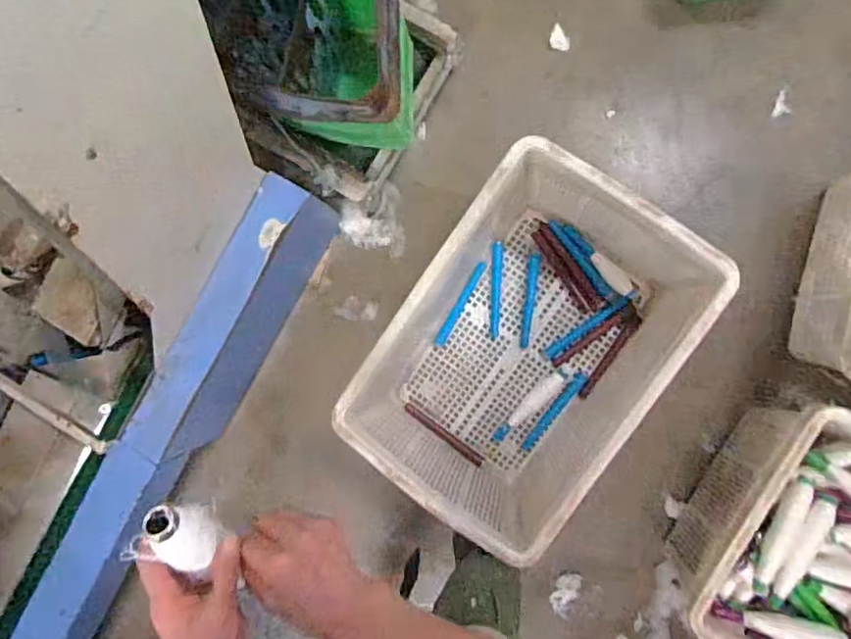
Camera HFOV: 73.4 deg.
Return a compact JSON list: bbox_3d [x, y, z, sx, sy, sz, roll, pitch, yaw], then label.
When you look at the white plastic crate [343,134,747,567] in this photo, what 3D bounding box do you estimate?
[{"bbox_3d":[0.200,0.046,1.107,0.446,0.345,0.632,35,94,6],"label":"white plastic crate"}]

